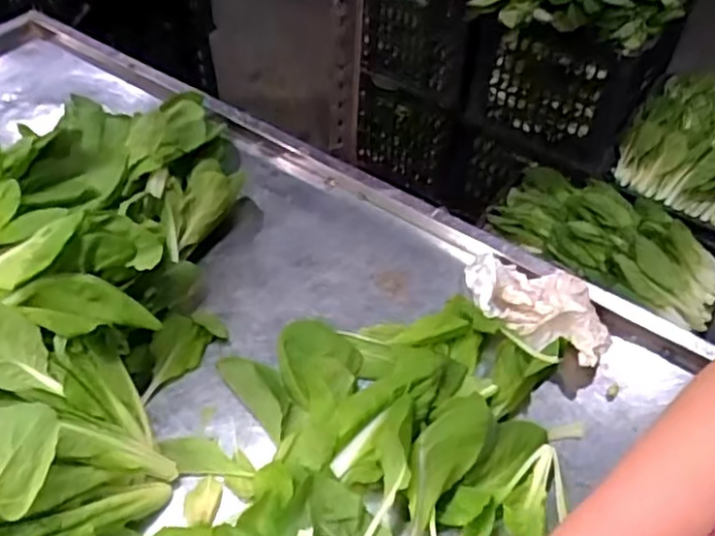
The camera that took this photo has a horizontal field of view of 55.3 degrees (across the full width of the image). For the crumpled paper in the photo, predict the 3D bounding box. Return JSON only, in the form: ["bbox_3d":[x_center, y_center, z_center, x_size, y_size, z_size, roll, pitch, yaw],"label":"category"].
[{"bbox_3d":[0.175,0.029,0.666,0.148,0.048,0.092,21,52,16],"label":"crumpled paper"}]

